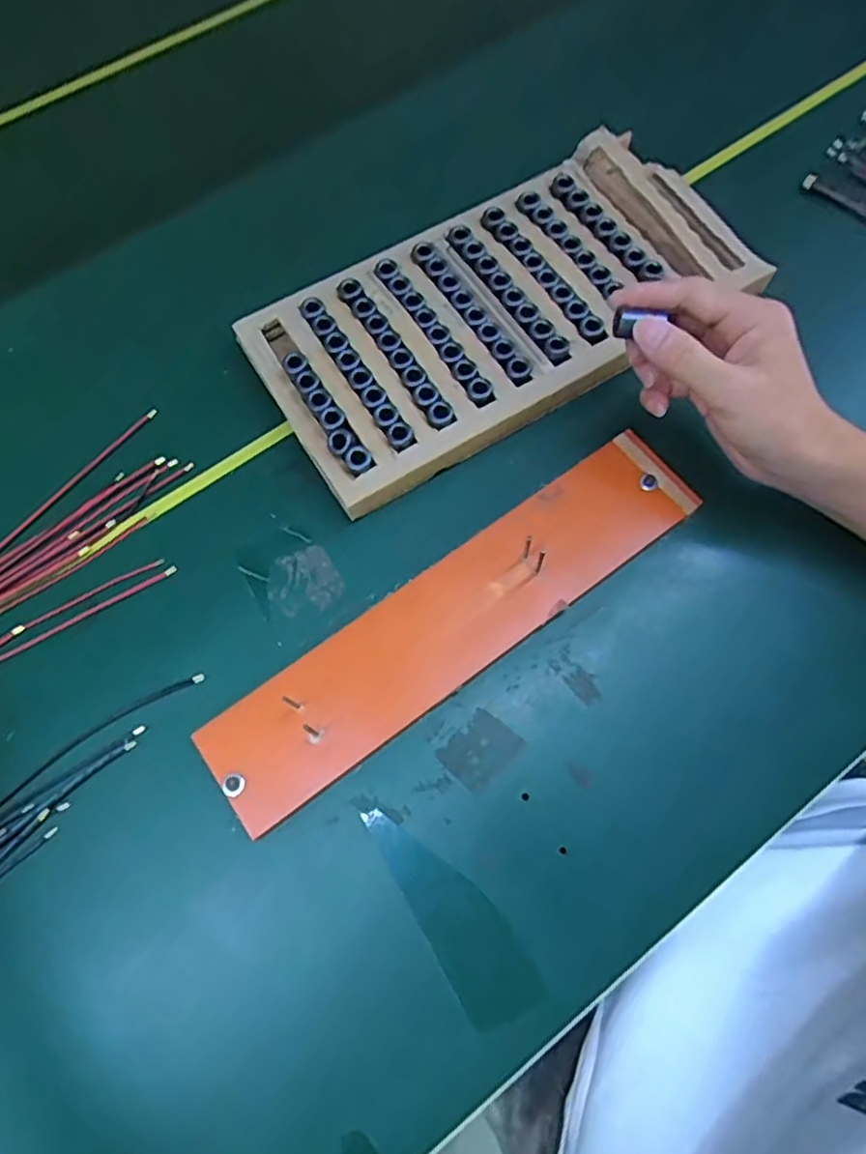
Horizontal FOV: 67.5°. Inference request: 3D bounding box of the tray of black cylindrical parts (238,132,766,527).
[{"bbox_3d":[0.052,-0.197,0.474,0.356,0.045,0.178,-31,72,-10],"label":"tray of black cylindrical parts"}]

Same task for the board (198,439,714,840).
[{"bbox_3d":[0.017,0.023,0.402,0.335,0.017,0.068,-35,73,-11],"label":"board"}]

